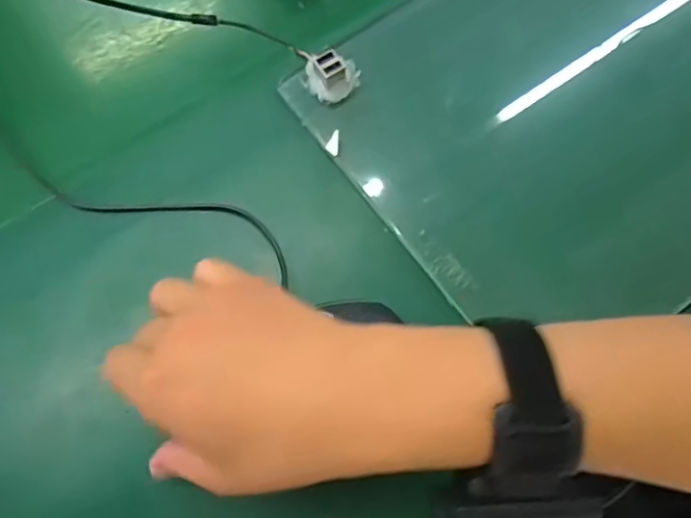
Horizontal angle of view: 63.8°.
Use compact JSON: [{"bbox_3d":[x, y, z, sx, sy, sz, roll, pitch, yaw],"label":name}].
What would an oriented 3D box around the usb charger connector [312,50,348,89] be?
[{"bbox_3d":[-0.010,-0.125,0.371,0.017,0.020,0.021,-35,74,-9],"label":"usb charger connector"}]

